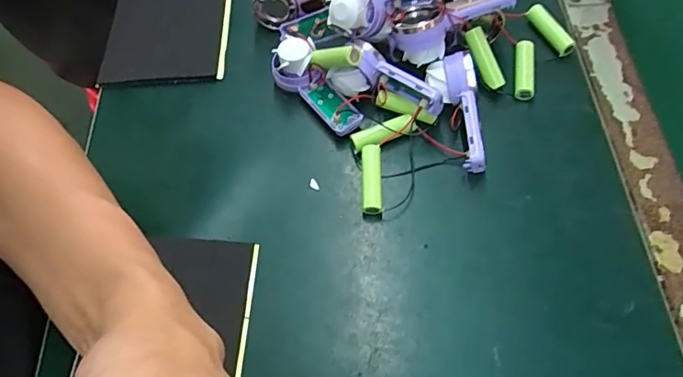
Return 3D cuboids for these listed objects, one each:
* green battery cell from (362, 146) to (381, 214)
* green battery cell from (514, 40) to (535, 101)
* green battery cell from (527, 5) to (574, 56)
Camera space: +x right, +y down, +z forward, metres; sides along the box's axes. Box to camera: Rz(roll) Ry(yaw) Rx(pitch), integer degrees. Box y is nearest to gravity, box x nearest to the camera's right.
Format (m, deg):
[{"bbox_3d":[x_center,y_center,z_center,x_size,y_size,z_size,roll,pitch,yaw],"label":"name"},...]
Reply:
[{"bbox_3d":[0.022,-0.006,0.373,0.014,0.014,0.050,-1,72,4],"label":"green battery cell"},{"bbox_3d":[0.146,-0.095,0.411,0.016,0.016,0.050,6,62,7],"label":"green battery cell"},{"bbox_3d":[0.172,-0.131,0.426,0.015,0.018,0.051,-30,64,-12],"label":"green battery cell"}]

